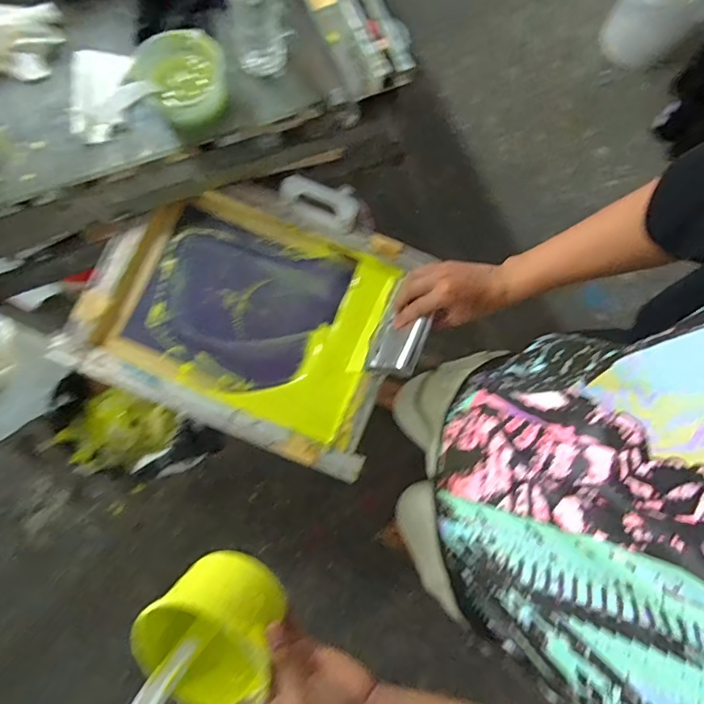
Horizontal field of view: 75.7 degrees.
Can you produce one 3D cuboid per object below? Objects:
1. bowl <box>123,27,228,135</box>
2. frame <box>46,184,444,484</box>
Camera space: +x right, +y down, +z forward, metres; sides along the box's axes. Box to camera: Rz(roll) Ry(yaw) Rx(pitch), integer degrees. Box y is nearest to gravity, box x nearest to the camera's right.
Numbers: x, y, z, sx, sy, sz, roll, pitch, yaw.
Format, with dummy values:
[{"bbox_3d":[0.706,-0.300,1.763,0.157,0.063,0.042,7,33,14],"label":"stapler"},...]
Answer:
[{"bbox_3d":[-0.230,-0.380,0.632,0.112,0.062,0.114,0,77,-1],"label":"bowl"},{"bbox_3d":[-0.163,-0.068,0.726,0.472,0.053,0.369,21,78,4],"label":"frame"}]

